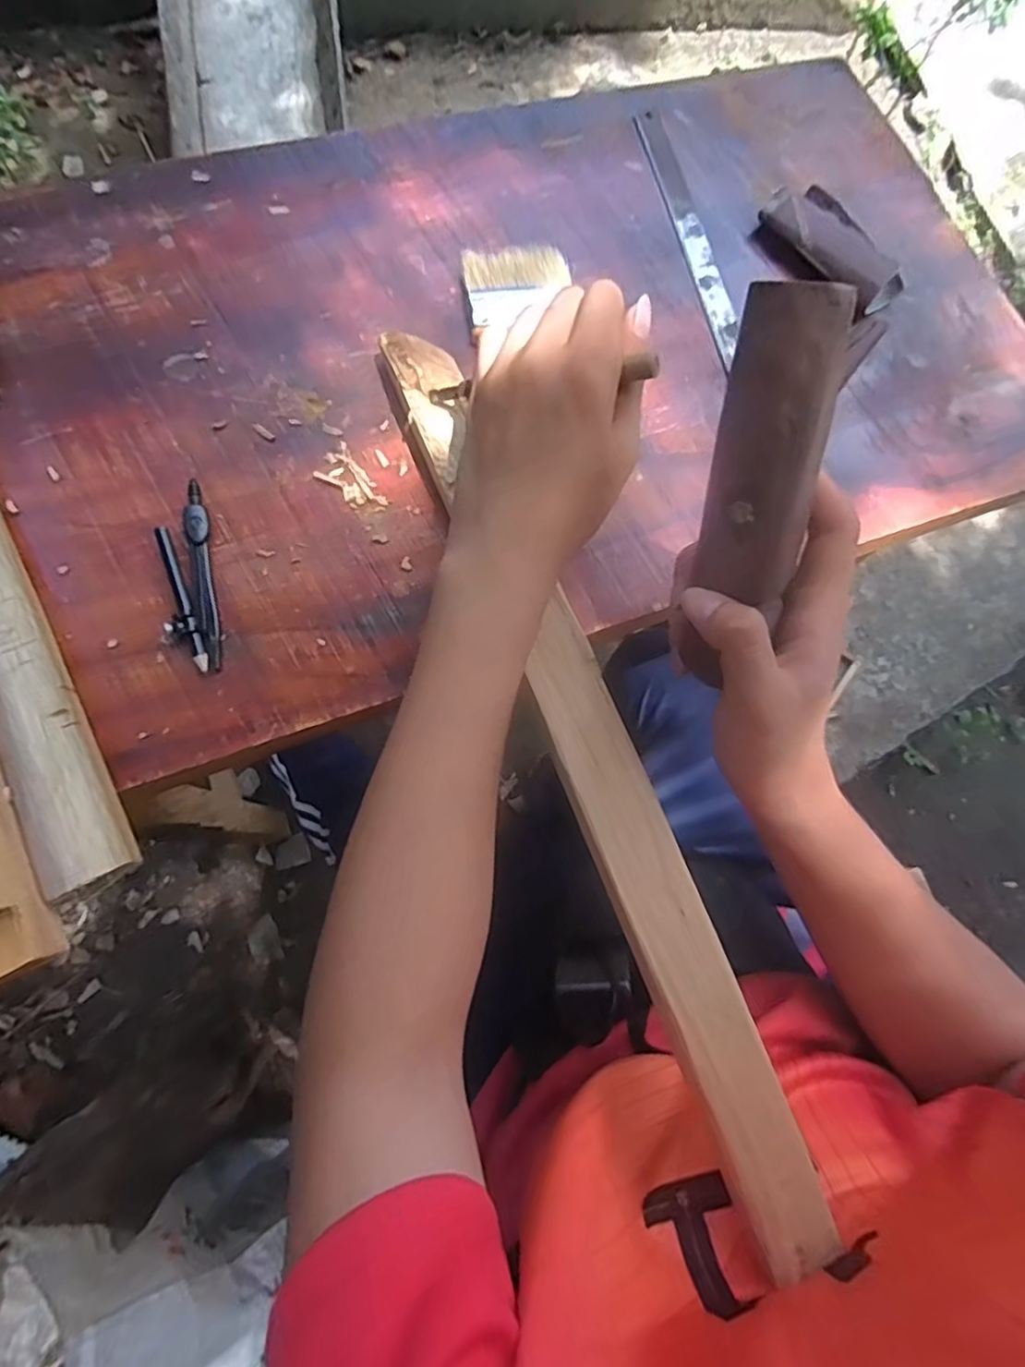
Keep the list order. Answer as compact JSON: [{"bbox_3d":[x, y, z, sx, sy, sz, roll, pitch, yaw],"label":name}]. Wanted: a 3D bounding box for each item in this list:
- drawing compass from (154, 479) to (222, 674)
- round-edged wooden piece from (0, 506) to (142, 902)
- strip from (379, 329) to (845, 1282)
[{"bbox_3d":[-0.172,-0.058,0.338,0.023,0.013,0.106,-10,75,-7],"label":"drawing compass"},{"bbox_3d":[-0.246,-0.018,0.307,0.038,0.022,0.247,-27,78,-11],"label":"round-edged wooden piece"},{"bbox_3d":[0.035,0.024,0.320,0.040,0.012,0.493,-21,79,-9],"label":"strip"}]

